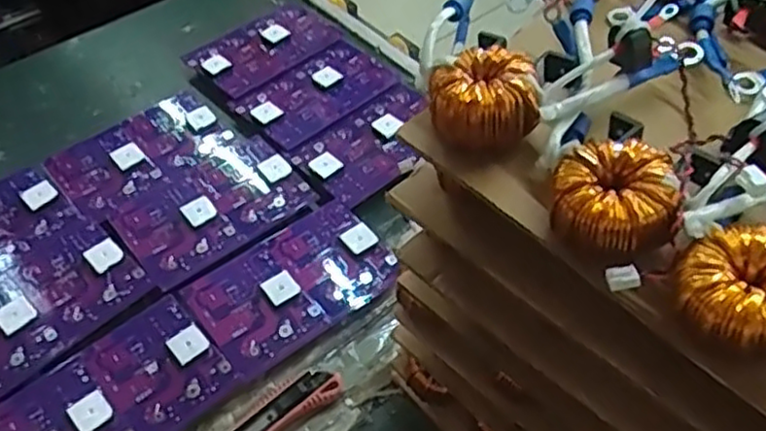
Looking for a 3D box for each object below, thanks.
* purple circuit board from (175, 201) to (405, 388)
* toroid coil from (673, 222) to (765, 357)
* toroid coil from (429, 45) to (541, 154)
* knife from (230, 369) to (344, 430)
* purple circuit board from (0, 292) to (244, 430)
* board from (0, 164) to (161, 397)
[{"bbox_3d":[-0.092,0.064,0.710,0.199,0.015,0.128,-33,59,-24],"label":"purple circuit board"},{"bbox_3d":[0.164,0.030,0.309,0.058,0.022,0.056,0,51,0],"label":"toroid coil"},{"bbox_3d":[0.056,-0.068,0.398,0.057,0.036,0.052,0,51,0],"label":"toroid coil"},{"bbox_3d":[-0.108,0.187,0.643,0.150,0.021,0.043,-27,55,-23],"label":"knife"},{"bbox_3d":[-0.247,0.169,0.634,0.200,0.026,0.127,-35,59,-25],"label":"purple circuit board"},{"bbox_3d":[-0.391,0.061,0.718,0.245,0.015,0.202,40,62,22],"label":"board"}]

